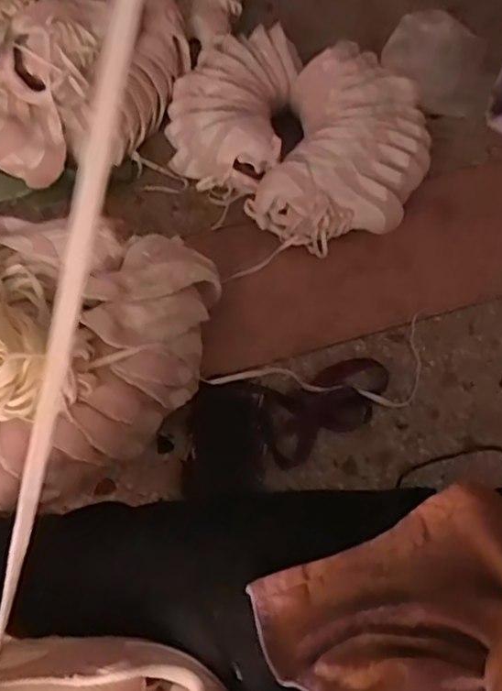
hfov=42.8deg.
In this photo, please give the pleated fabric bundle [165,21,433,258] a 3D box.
[{"bbox_3d":[0.094,-0.458,1.244,0.525,0.114,0.493,27,61,17],"label":"pleated fabric bundle"}]

